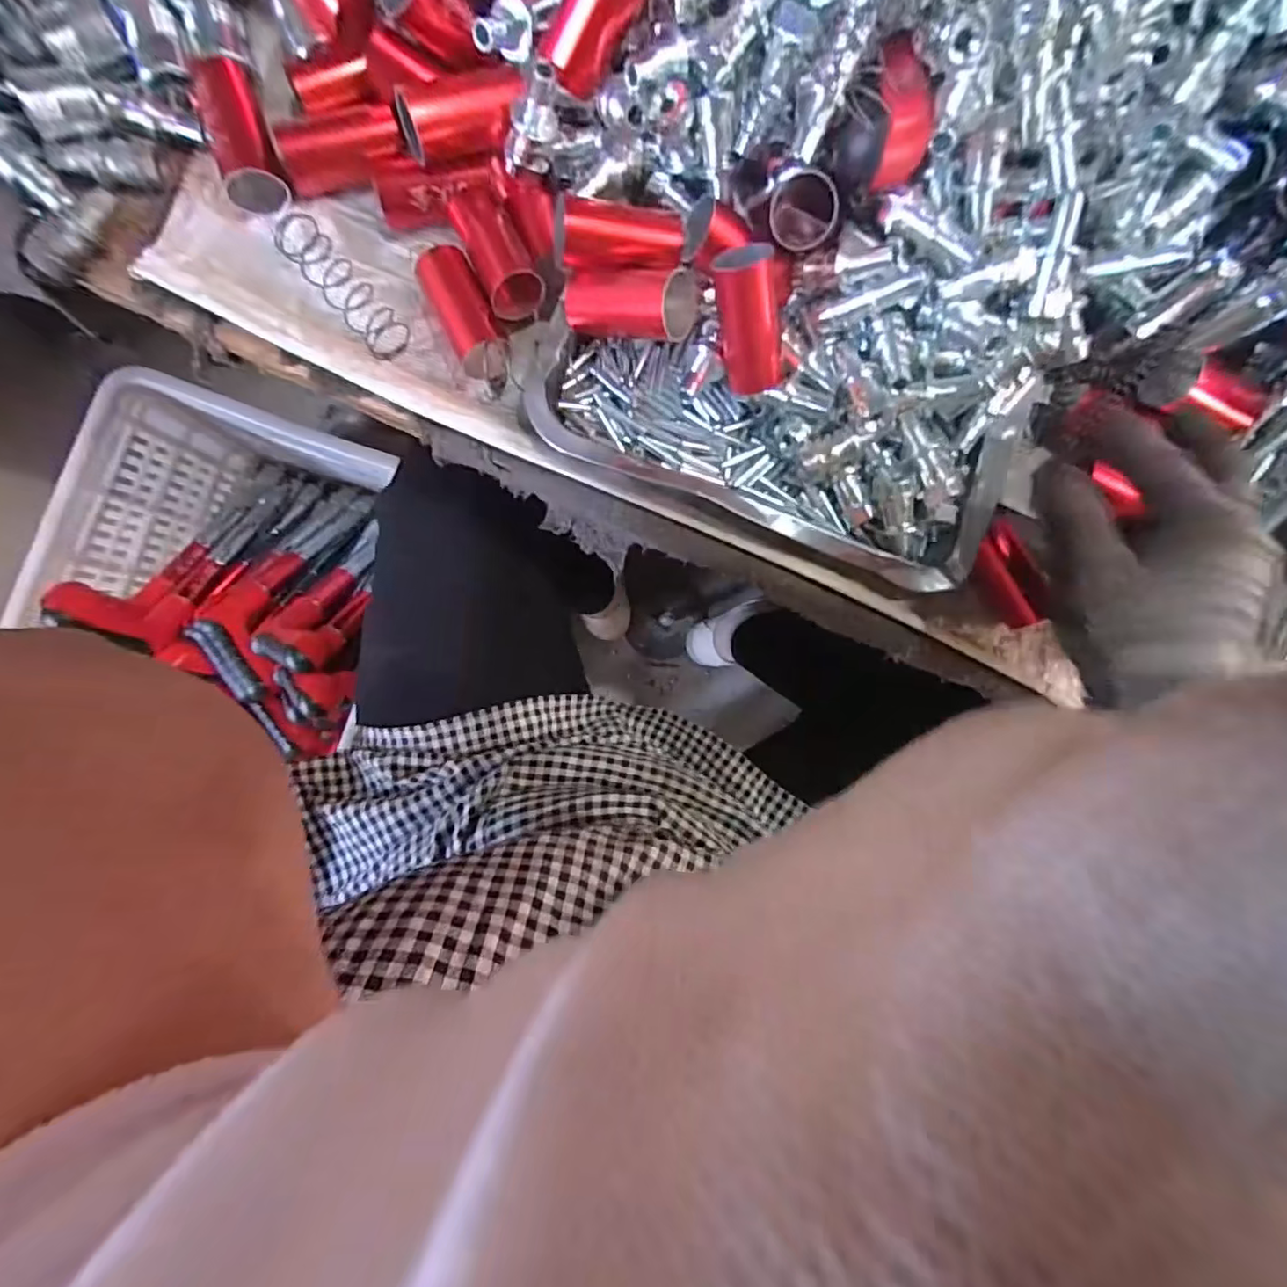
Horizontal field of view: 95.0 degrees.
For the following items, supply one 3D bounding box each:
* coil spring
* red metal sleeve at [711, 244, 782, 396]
[{"bbox_3d":[-0.160,-0.190,0.311,0.023,0.019,0.080,-42,91,-4],"label":"coil spring"},{"bbox_3d":[0.053,-0.158,0.292,0.028,0.023,0.063,-20,126,-5],"label":"red metal sleeve"}]

